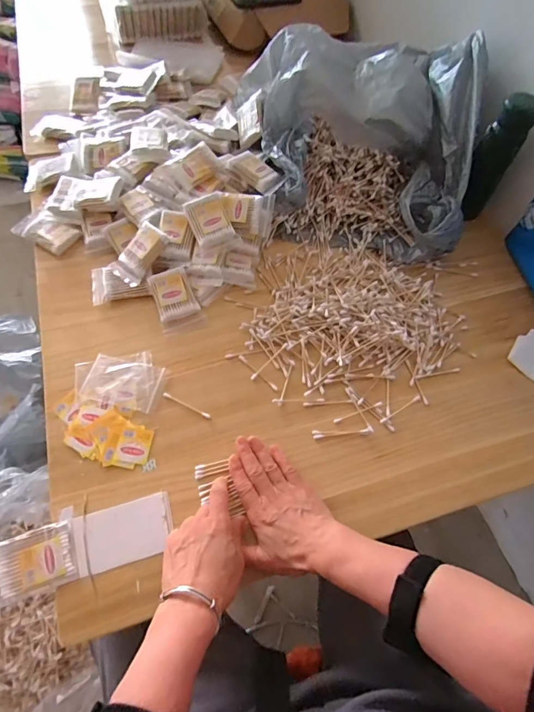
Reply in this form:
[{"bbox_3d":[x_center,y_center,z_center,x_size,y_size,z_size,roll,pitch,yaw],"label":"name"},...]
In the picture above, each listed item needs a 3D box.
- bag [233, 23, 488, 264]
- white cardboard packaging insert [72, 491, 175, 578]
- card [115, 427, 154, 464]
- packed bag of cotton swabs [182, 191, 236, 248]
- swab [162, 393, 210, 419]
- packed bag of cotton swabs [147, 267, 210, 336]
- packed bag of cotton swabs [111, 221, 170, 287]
[{"bbox_3d":[0.135,-0.373,0.652,0.360,0.151,0.401,8,65,2],"label":"bag"},{"bbox_3d":[-0.153,0.190,0.441,0.099,0.006,0.060,-15,67,-9],"label":"white cardboard packaging insert"},{"bbox_3d":[-0.158,0.106,0.485,0.037,0.004,0.042,4,65,0],"label":"card"},{"bbox_3d":[-0.083,-0.194,0.585,0.055,0.023,0.071,-20,92,9],"label":"packed bag of cotton swabs"},{"bbox_3d":[-0.100,0.062,0.510,0.066,0.004,0.006,24,67,9],"label":"swab"},{"bbox_3d":[-0.126,-0.077,0.570,0.057,0.009,0.091,-20,84,-10],"label":"packed bag of cotton swabs"},{"bbox_3d":[-0.180,-0.144,0.580,0.052,0.012,0.087,40,93,17],"label":"packed bag of cotton swabs"}]

